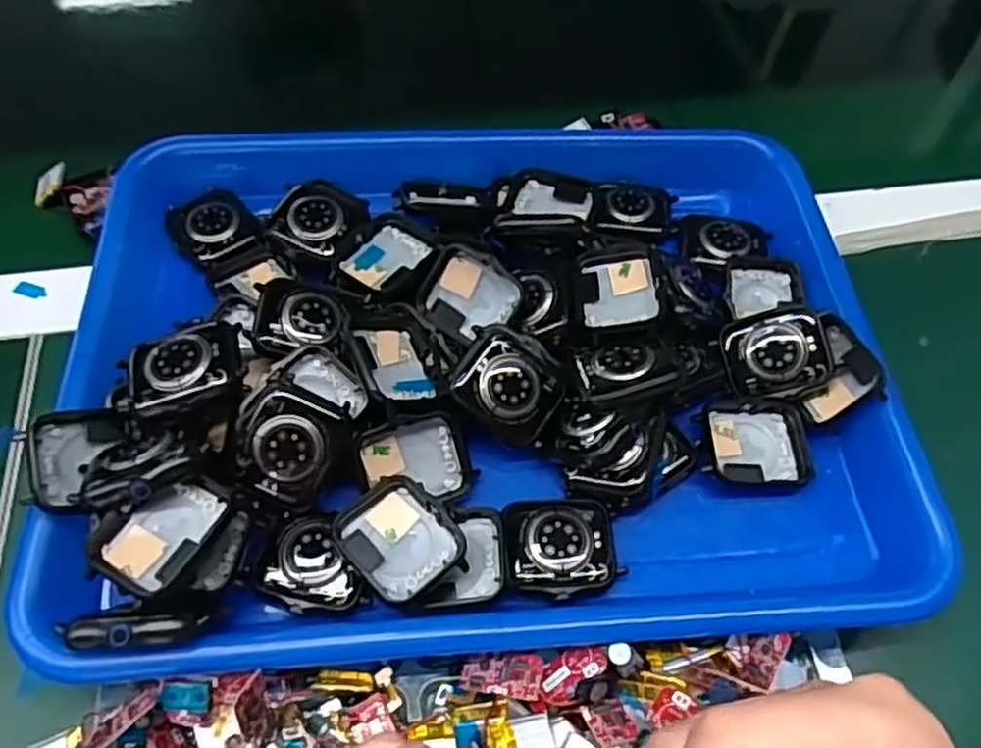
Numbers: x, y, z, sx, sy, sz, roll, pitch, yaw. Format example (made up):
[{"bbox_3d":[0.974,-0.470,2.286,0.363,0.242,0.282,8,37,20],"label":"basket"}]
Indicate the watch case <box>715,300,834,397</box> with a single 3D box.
[{"bbox_3d":[0.120,-0.009,0.311,0.040,0.010,0.035,-17,77,16],"label":"watch case"}]

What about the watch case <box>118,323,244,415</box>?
[{"bbox_3d":[-0.115,-0.002,0.274,0.045,0.007,0.033,-14,59,-2],"label":"watch case"}]

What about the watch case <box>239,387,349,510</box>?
[{"bbox_3d":[-0.072,0.027,0.267,0.033,0.010,0.038,19,84,-15],"label":"watch case"}]

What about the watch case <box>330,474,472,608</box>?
[{"bbox_3d":[-0.033,0.060,0.266,0.036,0.009,0.041,-36,65,-22],"label":"watch case"}]

